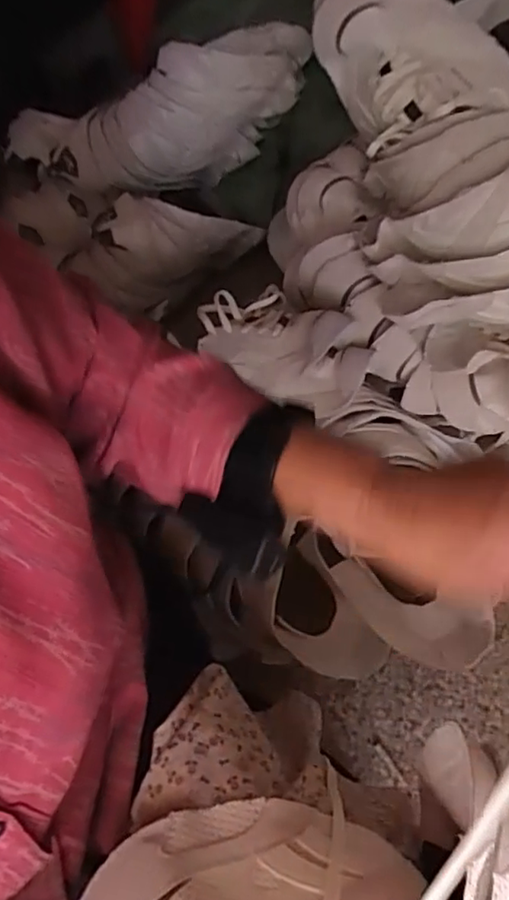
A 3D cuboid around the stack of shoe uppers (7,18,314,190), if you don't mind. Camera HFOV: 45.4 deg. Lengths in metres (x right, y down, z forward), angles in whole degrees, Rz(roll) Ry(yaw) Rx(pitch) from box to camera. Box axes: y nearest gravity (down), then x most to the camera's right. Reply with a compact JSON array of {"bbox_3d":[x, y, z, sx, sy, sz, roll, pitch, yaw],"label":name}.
[{"bbox_3d":[-0.147,-0.510,0.966,0.473,0.194,0.174,-6,60,20],"label":"stack of shoe uppers"}]

